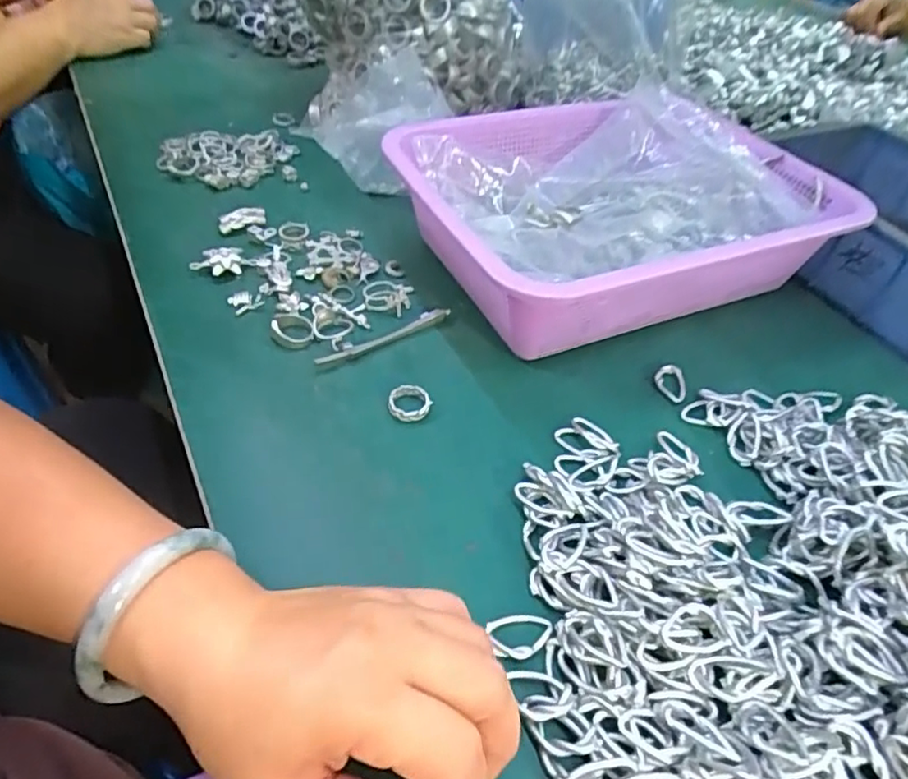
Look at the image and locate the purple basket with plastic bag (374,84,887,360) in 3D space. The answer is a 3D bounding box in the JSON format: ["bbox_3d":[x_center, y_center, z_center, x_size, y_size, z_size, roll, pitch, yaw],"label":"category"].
[{"bbox_3d":[0.115,-0.133,0.451,0.294,0.082,0.224,-18,50,-19],"label":"purple basket with plastic bag"}]

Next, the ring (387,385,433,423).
[{"bbox_3d":[-0.026,0.009,0.361,0.024,0.008,0.024,2,46,-2],"label":"ring"}]

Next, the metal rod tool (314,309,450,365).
[{"bbox_3d":[-0.045,-0.035,0.398,0.098,0.004,0.010,-26,53,-25],"label":"metal rod tool"}]

